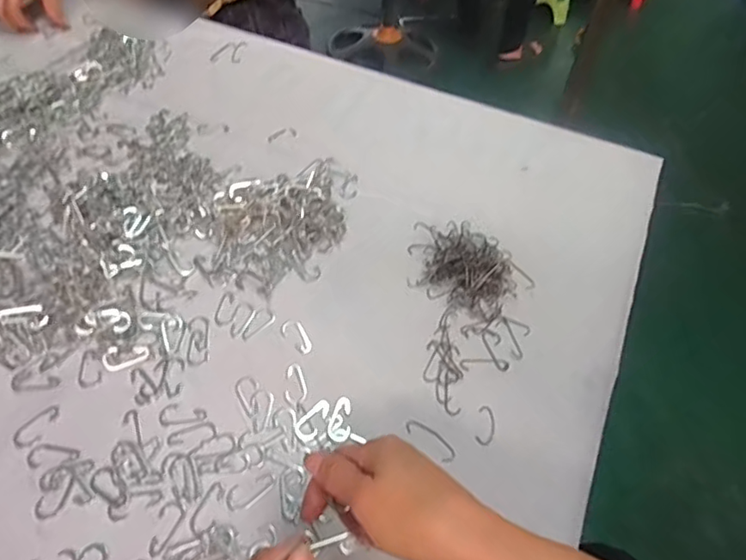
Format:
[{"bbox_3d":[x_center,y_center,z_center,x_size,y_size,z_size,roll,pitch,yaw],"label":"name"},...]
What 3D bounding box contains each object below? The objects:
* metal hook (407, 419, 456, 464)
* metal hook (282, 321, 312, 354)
[{"bbox_3d":[0.045,0.124,0.445,0.044,0.004,0.015,37,63,20],"label":"metal hook"},{"bbox_3d":[-0.065,0.048,0.494,0.018,0.004,0.037,-23,54,-23],"label":"metal hook"}]

